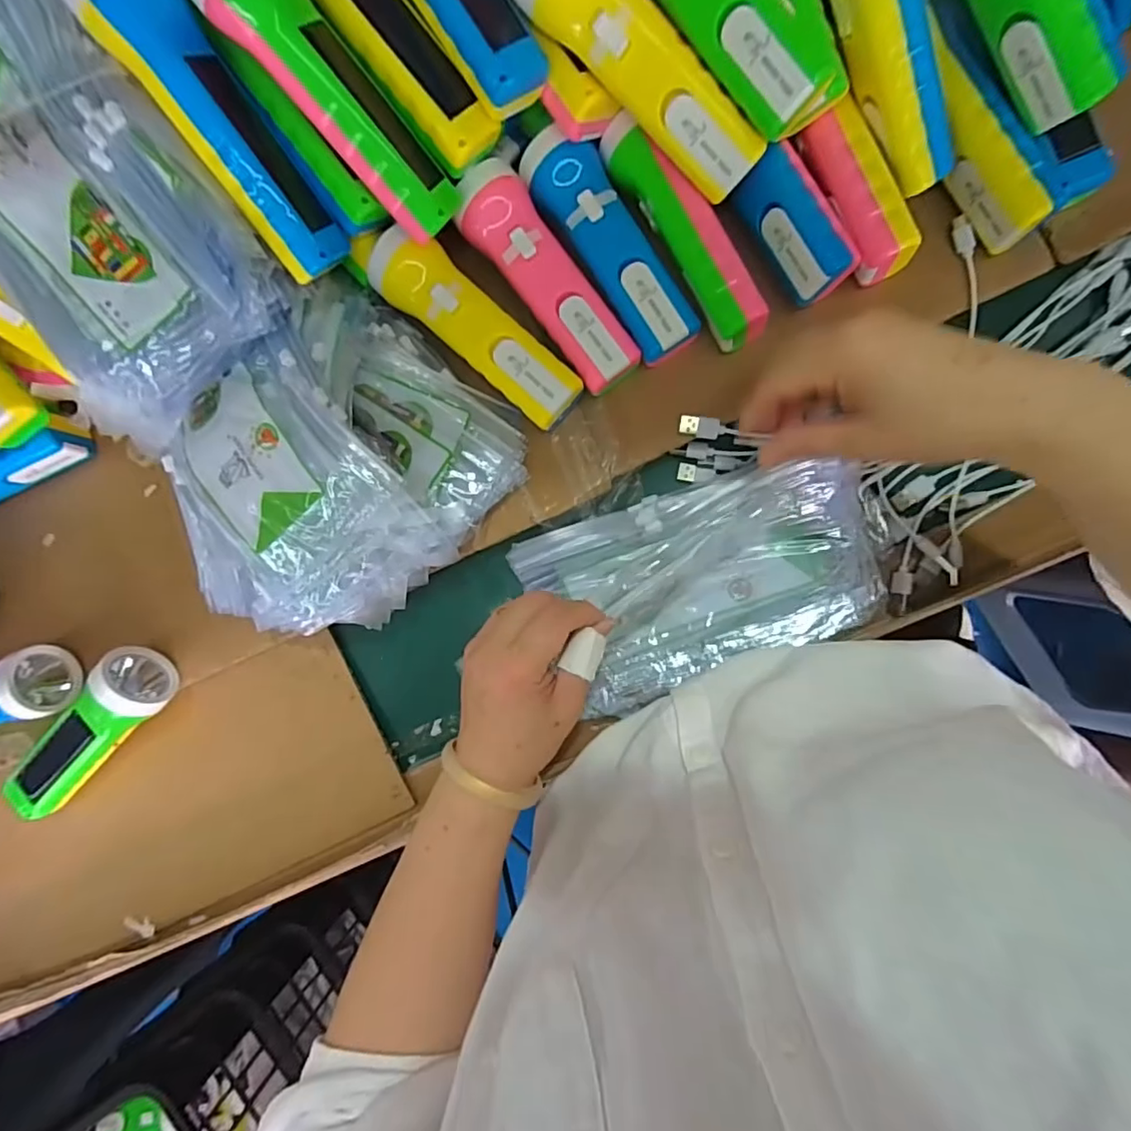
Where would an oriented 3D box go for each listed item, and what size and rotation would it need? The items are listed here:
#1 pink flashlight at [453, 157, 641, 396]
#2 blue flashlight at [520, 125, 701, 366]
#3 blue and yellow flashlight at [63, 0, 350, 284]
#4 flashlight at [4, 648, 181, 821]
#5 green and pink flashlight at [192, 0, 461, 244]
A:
[{"bbox_3d":[-0.012,-0.193,0.391,0.045,0.040,0.164,-35,87,6],"label":"pink flashlight"},{"bbox_3d":[0.029,-0.215,0.390,0.046,0.032,0.163,-30,88,6],"label":"blue flashlight"},{"bbox_3d":[-0.194,-0.249,0.326,0.047,0.036,0.166,-32,123,6],"label":"blue and yellow flashlight"},{"bbox_3d":[-0.371,0.135,0.446,0.175,0.048,0.048,-44,86,5],"label":"flashlight"},{"bbox_3d":[-0.130,-0.267,0.327,0.047,0.038,0.164,-44,122,5],"label":"green and pink flashlight"}]

